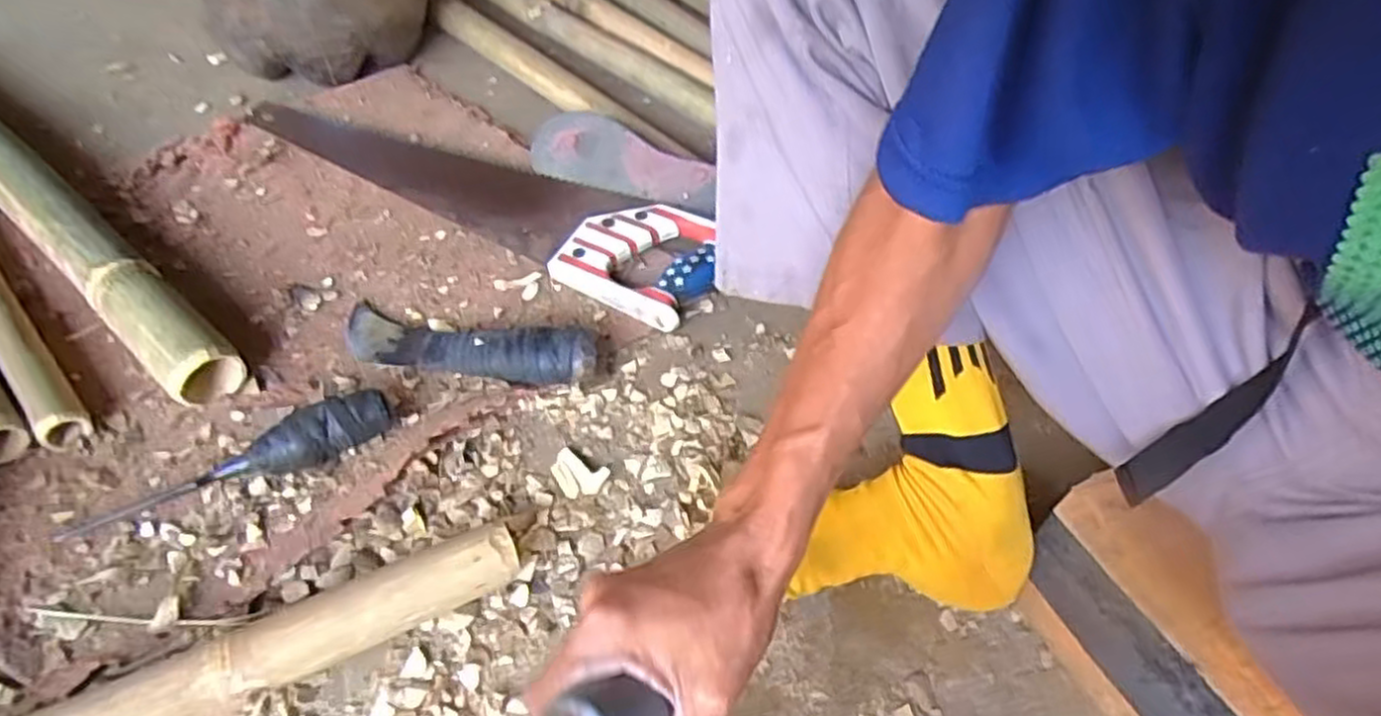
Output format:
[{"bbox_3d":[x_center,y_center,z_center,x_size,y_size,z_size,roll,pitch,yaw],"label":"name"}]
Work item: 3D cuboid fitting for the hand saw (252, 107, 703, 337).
[{"bbox_3d":[-0.205,-0.167,0.727,0.503,0.030,0.109,26,50,14],"label":"hand saw"}]

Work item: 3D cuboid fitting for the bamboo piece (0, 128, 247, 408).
[{"bbox_3d":[-0.591,-0.157,0.664,0.656,0.055,0.058,34,52,21],"label":"bamboo piece"}]

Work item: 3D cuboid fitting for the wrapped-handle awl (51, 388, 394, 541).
[{"bbox_3d":[-0.300,0.066,0.504,0.195,0.033,0.030,-15,52,-21],"label":"wrapped-handle awl"}]

